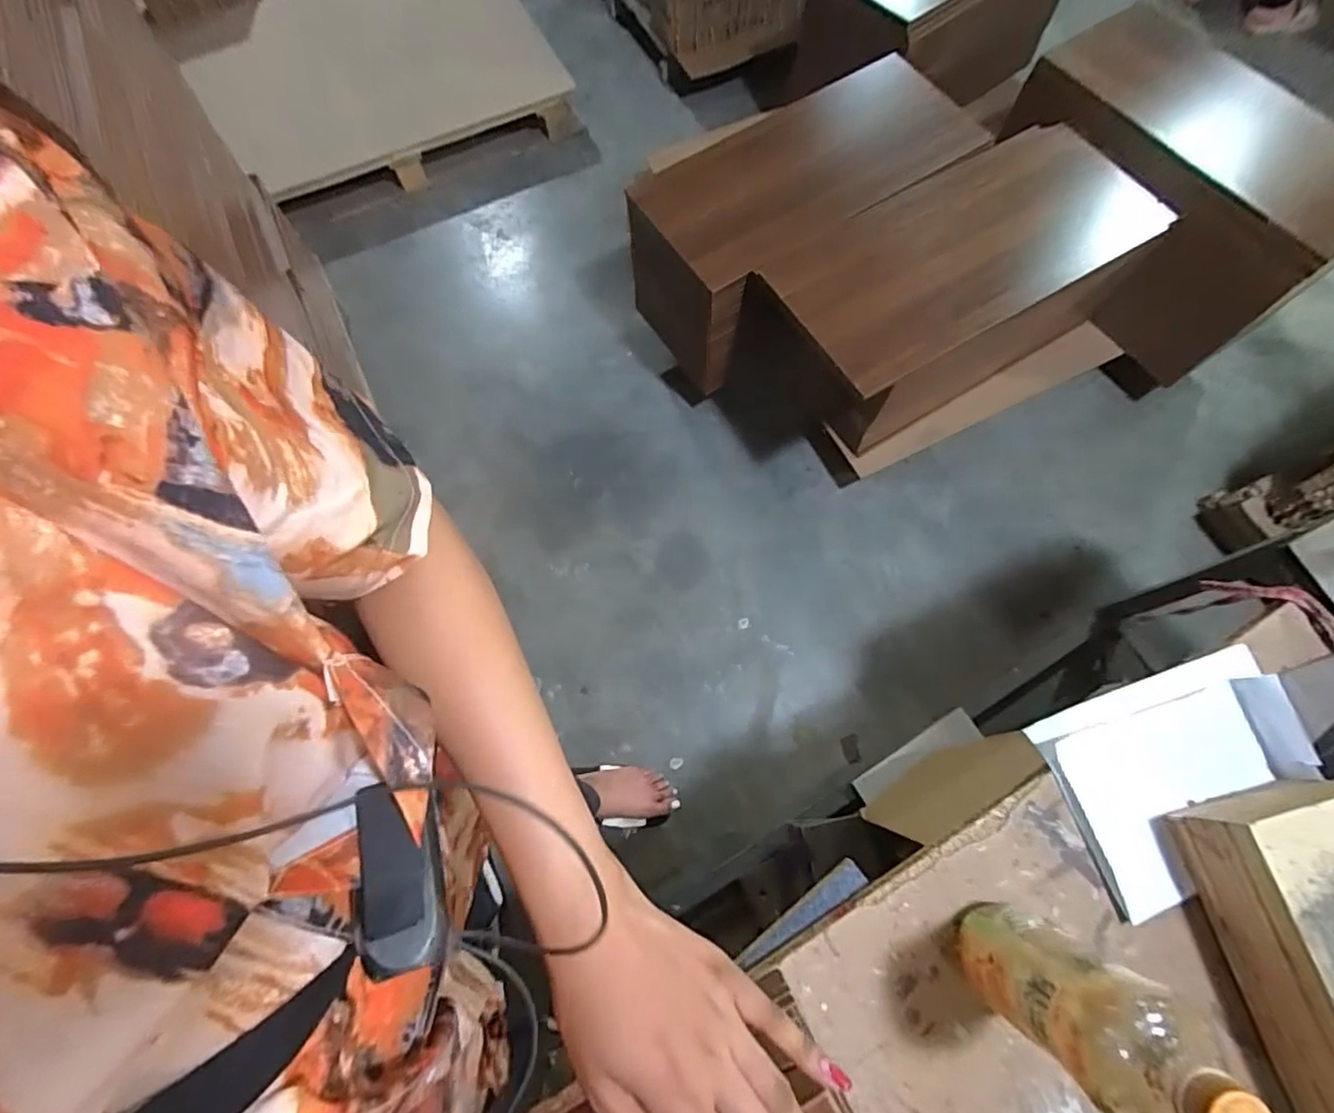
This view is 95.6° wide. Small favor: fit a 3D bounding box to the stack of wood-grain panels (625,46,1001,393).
[{"bbox_3d":[0.290,-0.724,1.407,0.706,0.409,0.384,-30,69,-11],"label":"stack of wood-grain panels"}]

